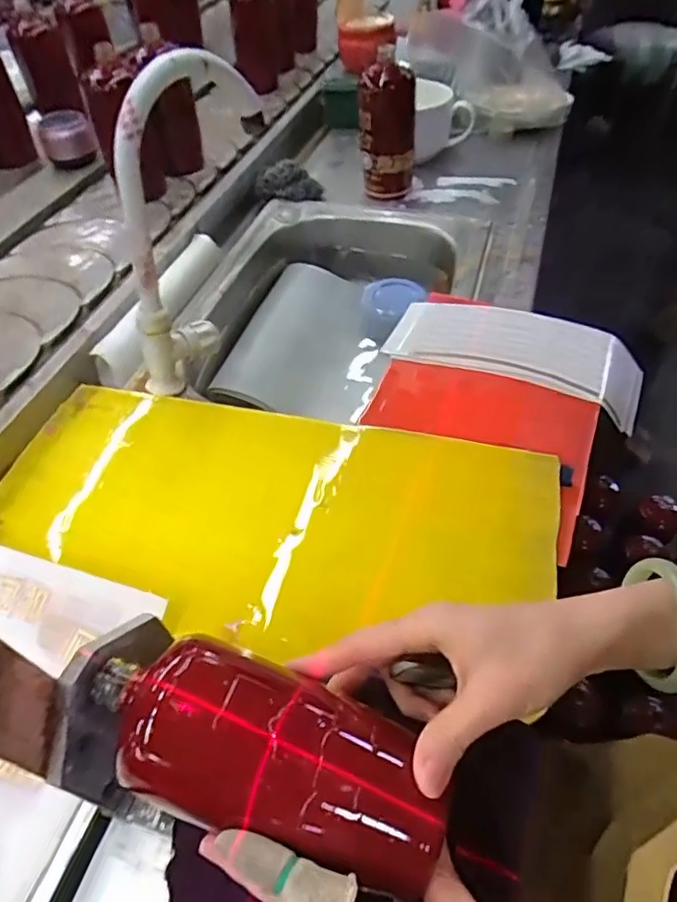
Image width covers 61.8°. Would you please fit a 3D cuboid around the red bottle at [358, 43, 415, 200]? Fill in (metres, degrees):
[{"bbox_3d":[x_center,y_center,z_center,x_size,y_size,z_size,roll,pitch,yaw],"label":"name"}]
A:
[{"bbox_3d":[0.072,-0.464,0.836,0.081,0.180,0.064,4,51,5],"label":"red bottle"}]

